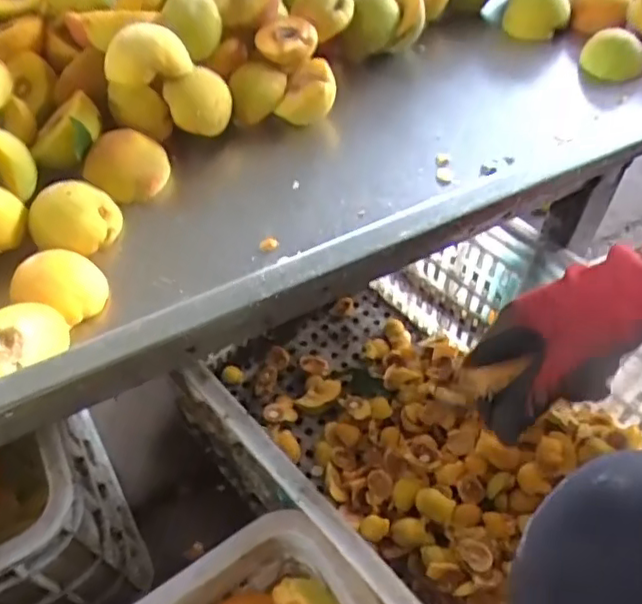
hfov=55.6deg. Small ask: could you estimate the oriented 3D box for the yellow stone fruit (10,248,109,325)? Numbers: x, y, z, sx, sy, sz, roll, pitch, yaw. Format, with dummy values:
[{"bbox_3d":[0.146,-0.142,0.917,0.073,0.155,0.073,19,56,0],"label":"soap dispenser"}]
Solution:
[{"bbox_3d":[-0.174,-0.013,0.409,0.050,0.030,0.045,11,55,11],"label":"yellow stone fruit"}]

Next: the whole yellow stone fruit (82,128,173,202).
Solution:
[{"bbox_3d":[-0.151,-0.106,0.472,0.050,0.036,0.047,14,56,13],"label":"whole yellow stone fruit"}]

